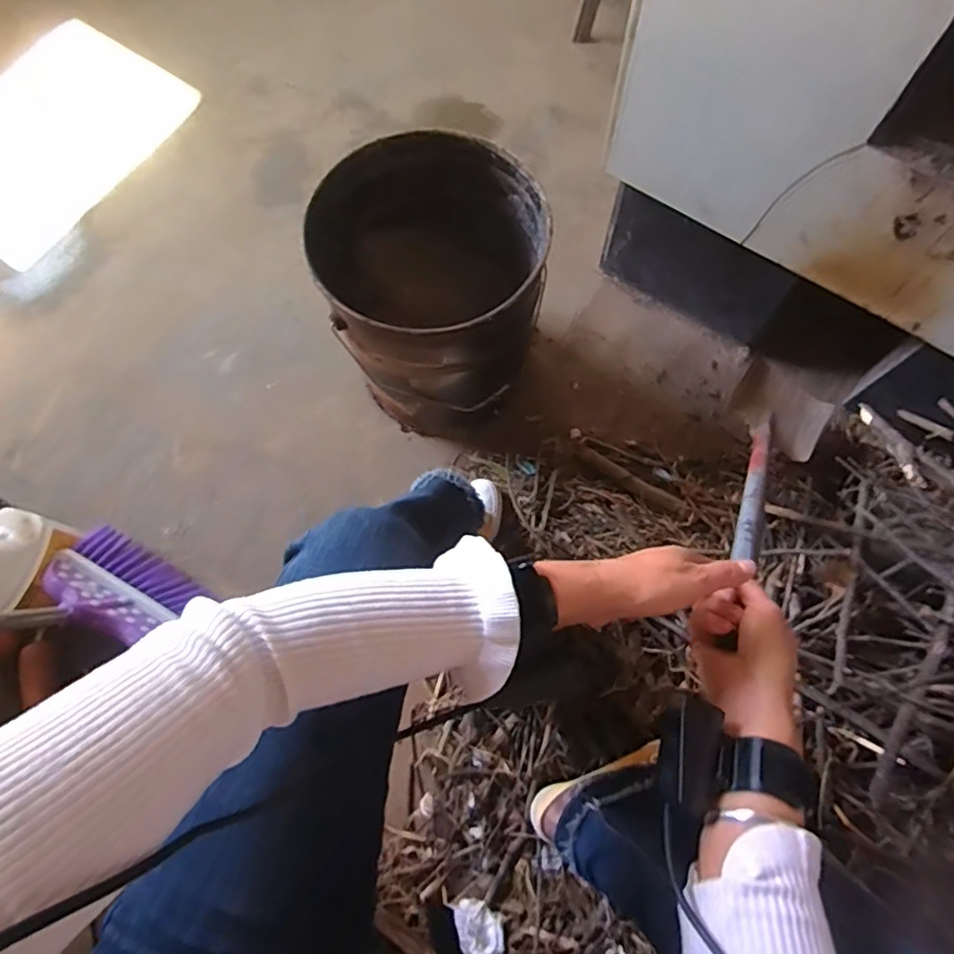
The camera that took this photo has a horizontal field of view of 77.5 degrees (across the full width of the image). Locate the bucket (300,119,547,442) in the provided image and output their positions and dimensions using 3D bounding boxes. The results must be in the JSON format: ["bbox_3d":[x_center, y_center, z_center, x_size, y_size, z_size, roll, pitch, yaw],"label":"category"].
[{"bbox_3d":[-0.054,-0.251,0.866,0.283,0.305,0.269,-1,72,2],"label":"bucket"}]

